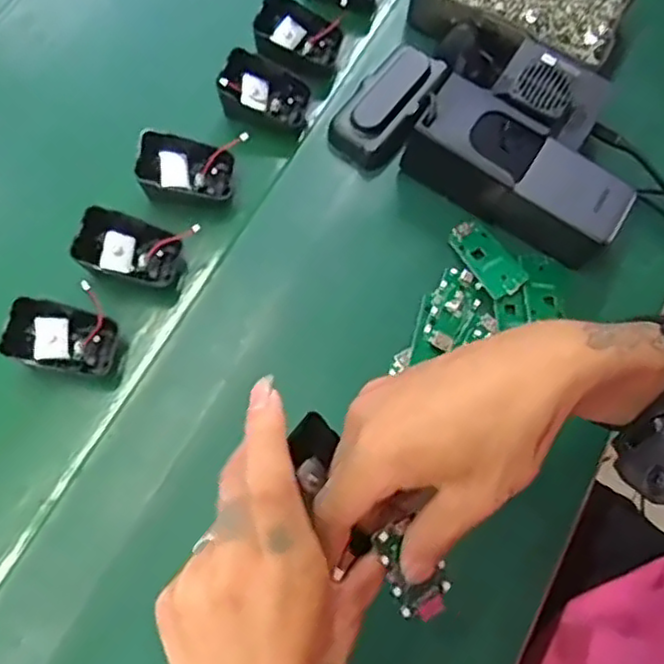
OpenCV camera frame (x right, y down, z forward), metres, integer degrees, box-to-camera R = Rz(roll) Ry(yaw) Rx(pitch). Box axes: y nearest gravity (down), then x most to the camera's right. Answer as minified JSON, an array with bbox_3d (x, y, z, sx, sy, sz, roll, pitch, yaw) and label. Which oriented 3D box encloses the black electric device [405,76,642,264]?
[{"bbox_3d":[0.135,-0.115,0.489,0.152,0.055,0.057,32,73,12],"label":"black electric device"}]

